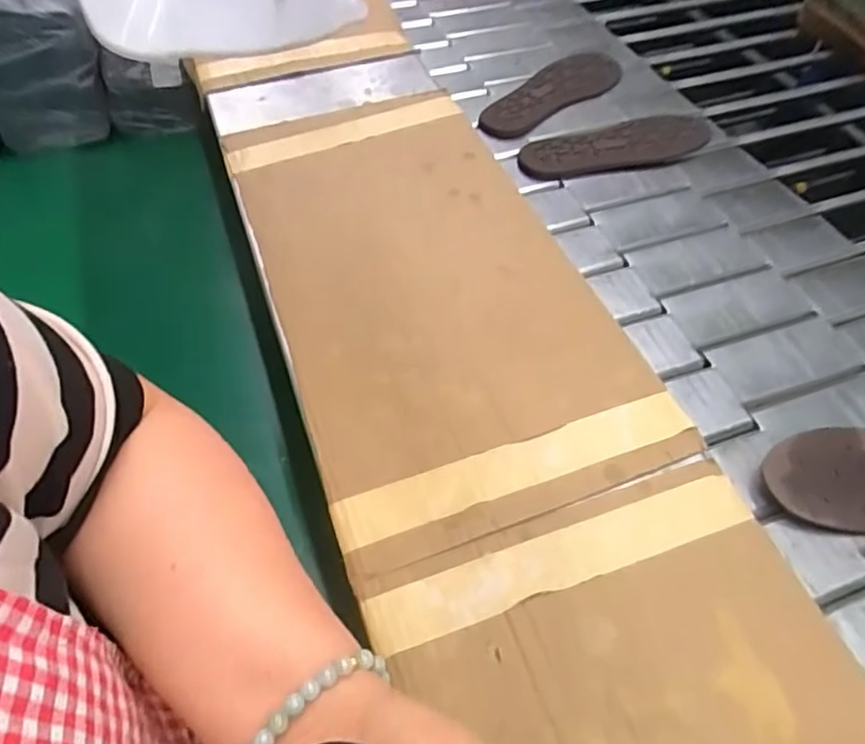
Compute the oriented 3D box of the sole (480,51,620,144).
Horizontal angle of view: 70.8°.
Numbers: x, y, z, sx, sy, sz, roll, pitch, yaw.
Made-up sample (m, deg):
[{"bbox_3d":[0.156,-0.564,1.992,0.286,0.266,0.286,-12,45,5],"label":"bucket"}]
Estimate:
[{"bbox_3d":[0.152,-0.347,0.751,0.236,0.012,0.073,-39,64,-25],"label":"sole"}]

